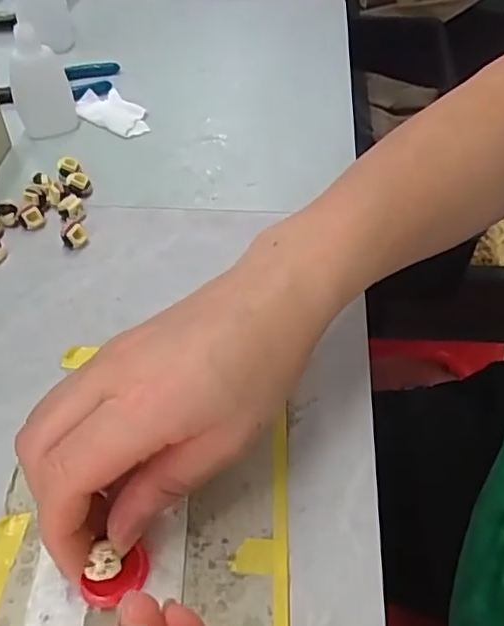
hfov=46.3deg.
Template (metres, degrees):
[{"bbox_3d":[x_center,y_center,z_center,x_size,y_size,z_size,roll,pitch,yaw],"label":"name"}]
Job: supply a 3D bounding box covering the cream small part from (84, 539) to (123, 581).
[{"bbox_3d":[-0.056,0.095,0.225,0.012,0.010,0.012,1,46,-2],"label":"cream small part"}]

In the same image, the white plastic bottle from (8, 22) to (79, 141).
[{"bbox_3d":[-0.164,-0.179,0.455,0.044,0.074,0.025,-9,47,-11],"label":"white plastic bottle"}]

